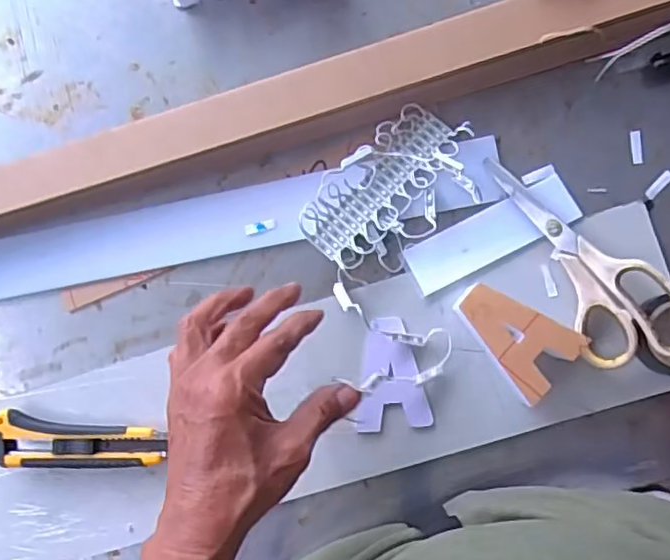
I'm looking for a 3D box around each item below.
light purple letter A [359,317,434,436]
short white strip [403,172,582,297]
[{"bbox_3d":[0.042,0.071,0.472,0.052,0.006,0.082,-6,87,4],"label":"light purple letter A"},{"bbox_3d":[0.119,-0.034,0.478,0.132,0.010,0.038,-28,82,2],"label":"short white strip"}]

